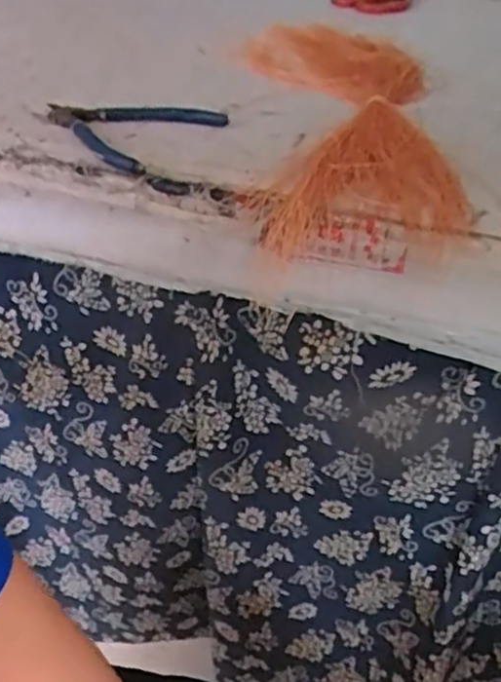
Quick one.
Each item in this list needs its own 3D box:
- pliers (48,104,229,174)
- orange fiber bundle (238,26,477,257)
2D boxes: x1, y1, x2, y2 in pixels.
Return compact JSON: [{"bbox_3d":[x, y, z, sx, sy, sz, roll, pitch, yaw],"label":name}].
[{"bbox_3d":[-0.104,-0.175,0.539,0.129,0.014,0.120,22,43,23],"label":"pliers"},{"bbox_3d":[0.079,-0.219,0.629,0.154,0.049,0.502,2,38,0],"label":"orange fiber bundle"}]

